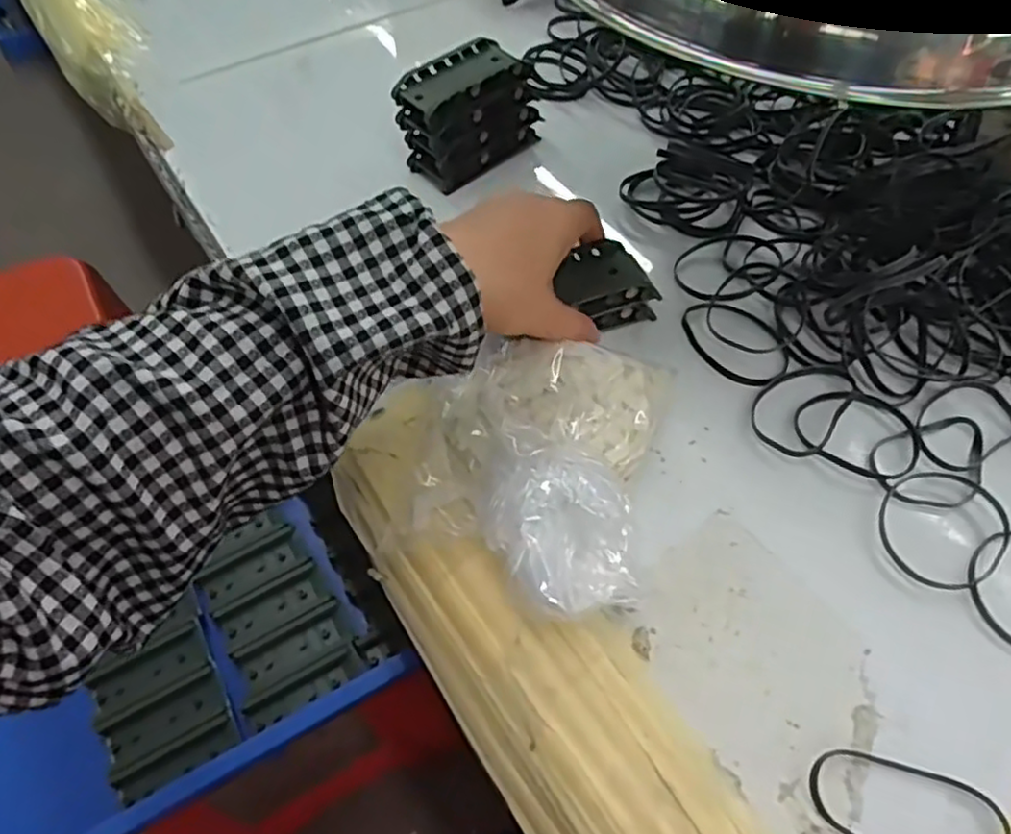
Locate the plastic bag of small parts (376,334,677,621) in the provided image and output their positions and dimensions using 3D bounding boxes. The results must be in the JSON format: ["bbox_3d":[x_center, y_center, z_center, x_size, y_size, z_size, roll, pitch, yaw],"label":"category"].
[{"bbox_3d":[0.011,0.019,0.338,0.127,0.055,0.149,11,57,8],"label":"plastic bag of small parts"}]

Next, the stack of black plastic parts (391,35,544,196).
[{"bbox_3d":[-0.027,-0.216,0.495,0.096,0.067,0.048,-36,63,-21],"label":"stack of black plastic parts"}]

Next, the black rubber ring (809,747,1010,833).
[{"bbox_3d":[0.158,0.155,0.272,0.074,0.007,0.036,14,57,10],"label":"black rubber ring"}]

